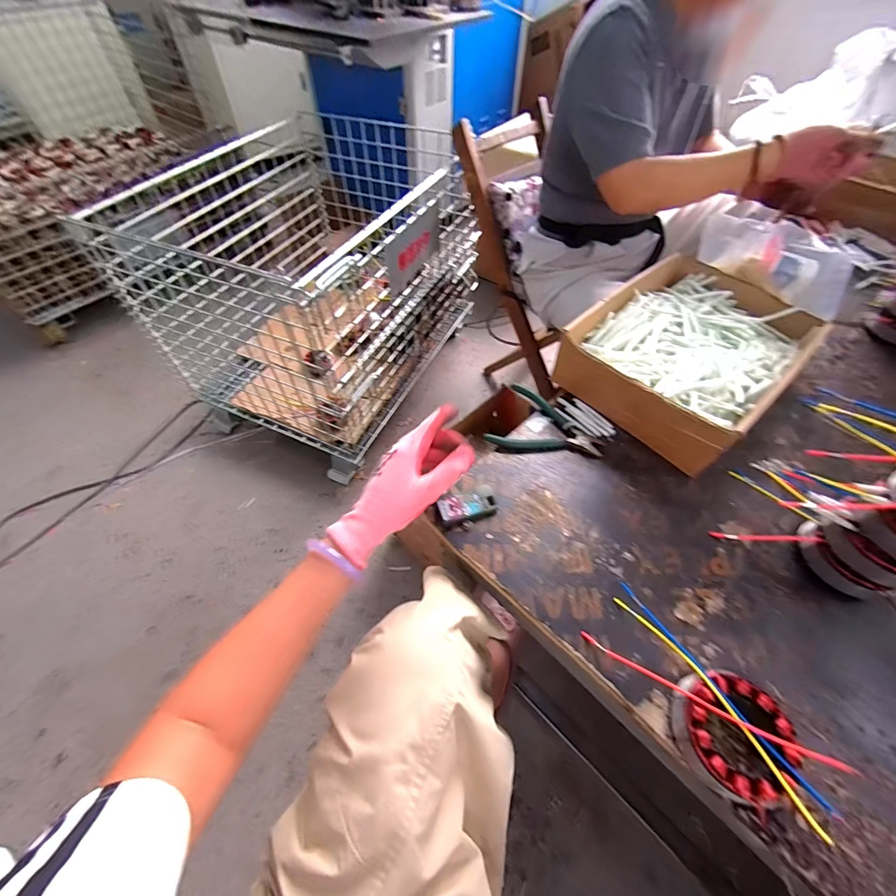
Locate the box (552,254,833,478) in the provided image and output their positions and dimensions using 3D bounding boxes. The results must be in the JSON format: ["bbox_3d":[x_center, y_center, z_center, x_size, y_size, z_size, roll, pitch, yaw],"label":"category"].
[{"bbox_3d":[0.348,-0.140,0.578,0.331,0.092,0.244,-37,61,-23],"label":"box"}]

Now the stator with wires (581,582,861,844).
[{"bbox_3d":[0.216,0.222,0.344,0.197,0.042,0.091,38,62,25],"label":"stator with wires"}]

